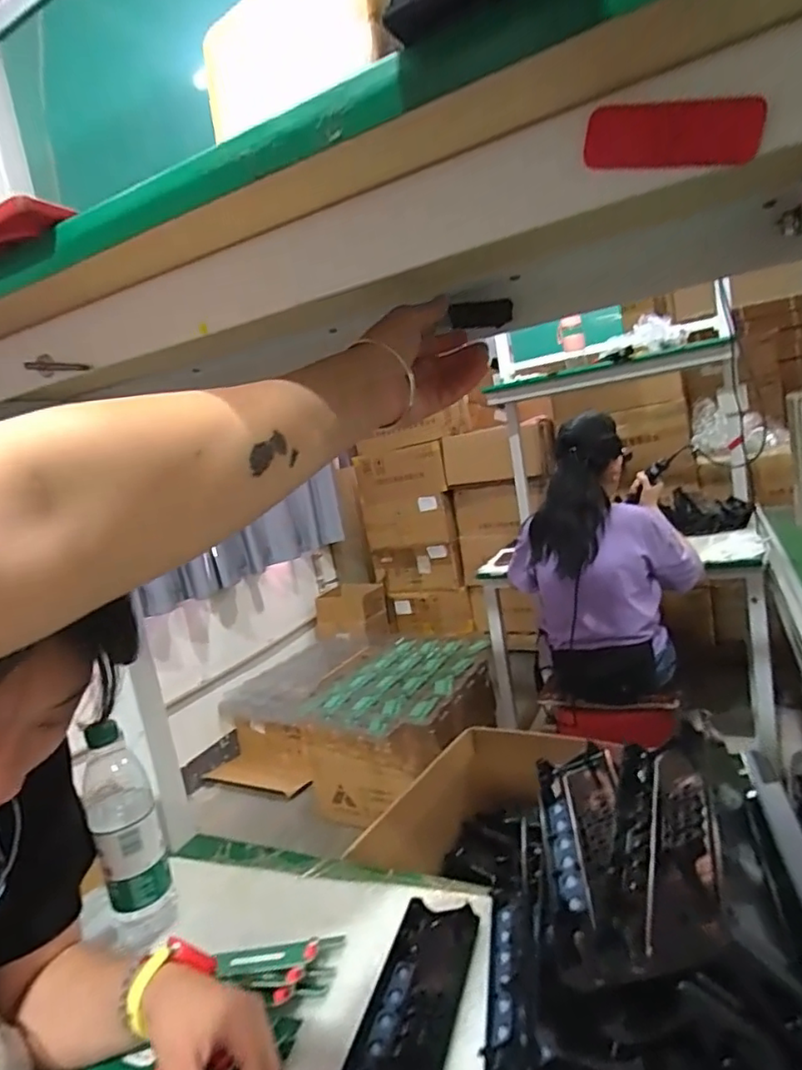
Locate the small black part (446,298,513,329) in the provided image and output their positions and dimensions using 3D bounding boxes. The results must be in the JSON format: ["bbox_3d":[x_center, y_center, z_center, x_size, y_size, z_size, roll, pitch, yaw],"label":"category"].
[{"bbox_3d":[0.067,-0.178,0.482,0.046,0.024,0.005,3,53,17],"label":"small black part"}]

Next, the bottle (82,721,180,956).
[{"bbox_3d":[-0.290,0.308,0.628,0.062,0.226,0.067,-15,10,-28],"label":"bottle"}]

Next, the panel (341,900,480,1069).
[{"bbox_3d":[0.002,0.382,0.457,0.071,0.020,0.248,-7,10,22],"label":"panel"}]

